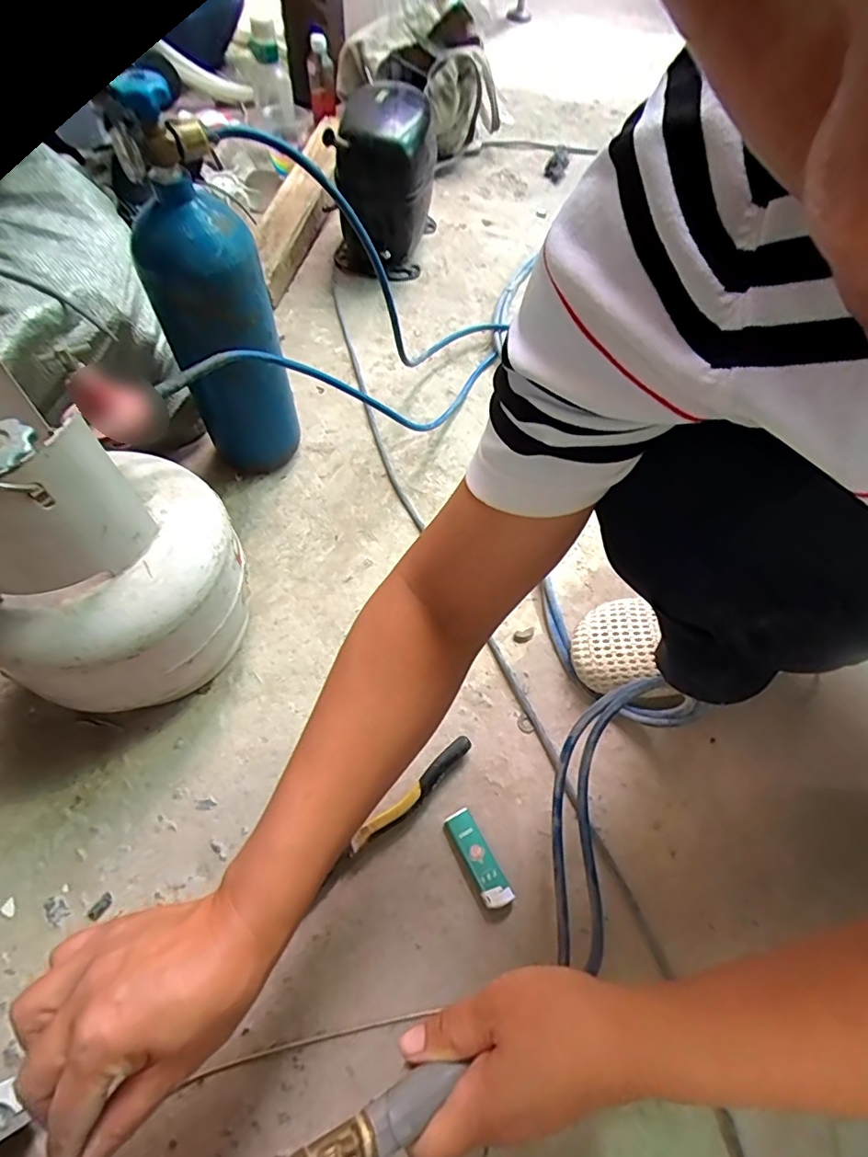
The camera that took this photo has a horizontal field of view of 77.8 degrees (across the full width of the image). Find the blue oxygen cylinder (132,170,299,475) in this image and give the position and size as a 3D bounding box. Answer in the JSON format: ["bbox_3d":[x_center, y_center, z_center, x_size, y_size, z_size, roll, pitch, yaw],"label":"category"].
[{"bbox_3d":[-0.216,-0.239,0.562,0.094,0.308,0.104,-23,64,-16],"label":"blue oxygen cylinder"}]

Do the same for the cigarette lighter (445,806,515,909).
[{"bbox_3d":[0.038,0.240,0.464,0.024,0.013,0.080,-23,64,-16],"label":"cigarette lighter"}]

